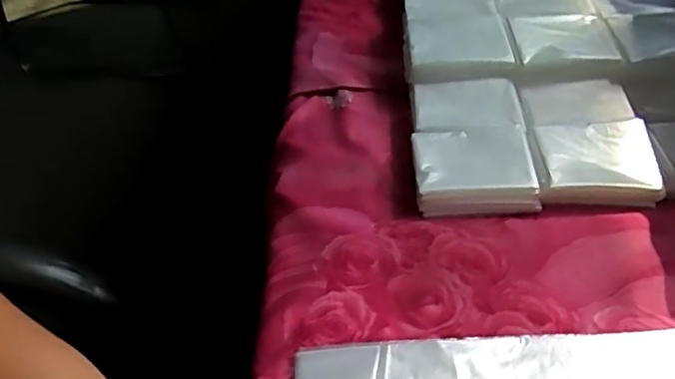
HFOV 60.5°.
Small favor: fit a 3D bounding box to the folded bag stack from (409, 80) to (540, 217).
[{"bbox_3d":[0.106,-0.041,0.466,0.089,0.028,0.135,-2,44,3],"label":"folded bag stack"}]

